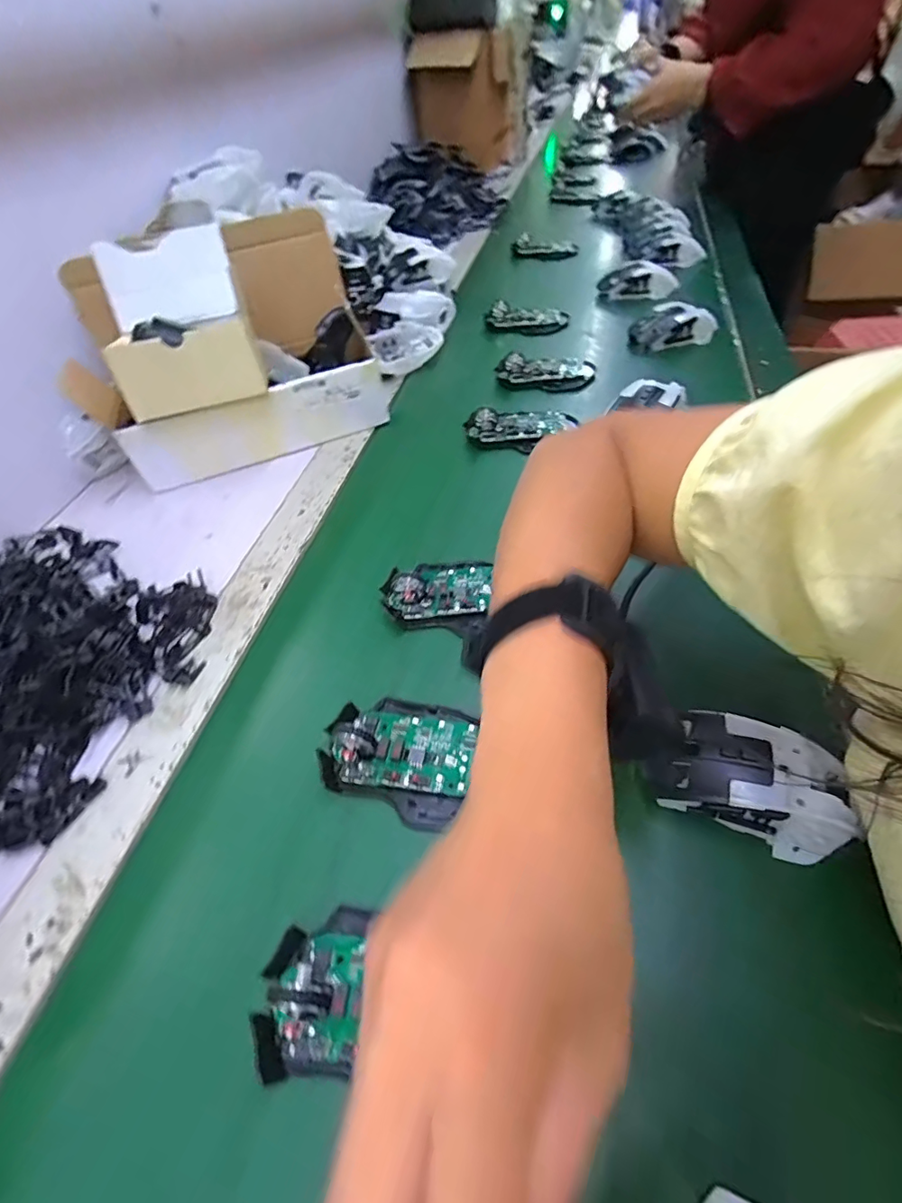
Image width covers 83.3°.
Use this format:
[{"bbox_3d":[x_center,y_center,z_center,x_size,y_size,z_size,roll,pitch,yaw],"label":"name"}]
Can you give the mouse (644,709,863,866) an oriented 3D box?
[{"bbox_3d":[0.161,0.095,0.270,0.096,0.034,0.057,20,55,20],"label":"mouse"}]

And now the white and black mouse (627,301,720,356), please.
[{"bbox_3d":[0.274,-0.339,0.632,0.108,0.044,0.046,-13,51,-6],"label":"white and black mouse"}]

